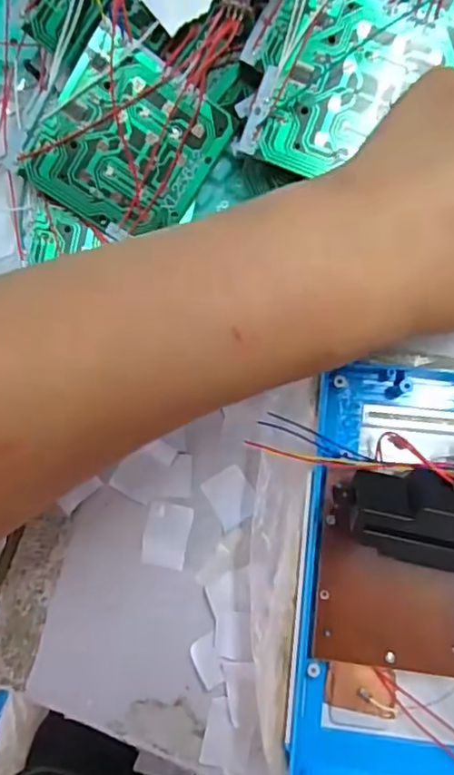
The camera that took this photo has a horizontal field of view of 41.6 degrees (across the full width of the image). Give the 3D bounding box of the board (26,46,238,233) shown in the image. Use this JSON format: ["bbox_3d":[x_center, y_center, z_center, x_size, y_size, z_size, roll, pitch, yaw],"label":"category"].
[{"bbox_3d":[-0.041,-0.103,0.257,0.064,0.004,0.069,32,100,-19],"label":"board"}]

